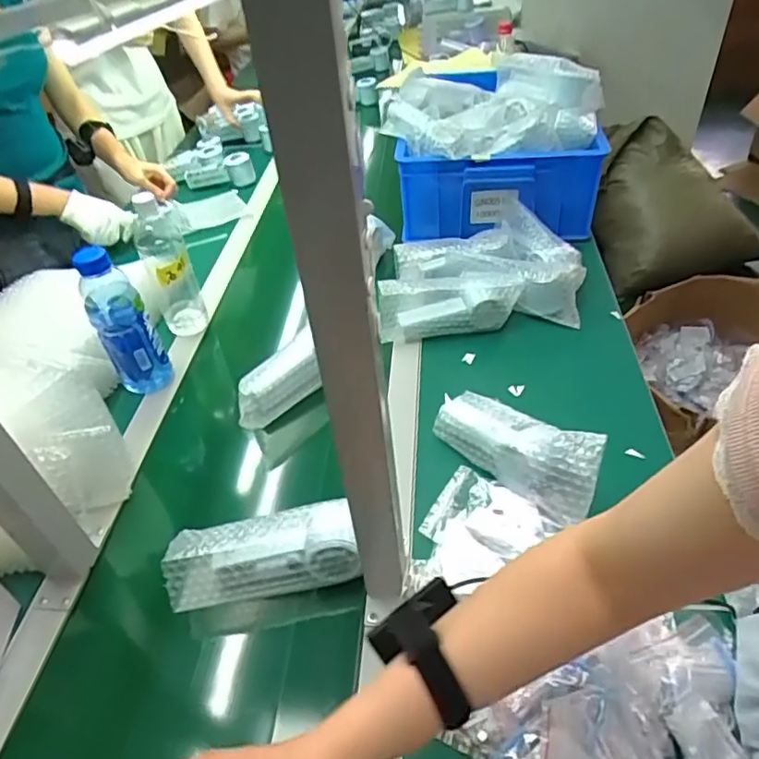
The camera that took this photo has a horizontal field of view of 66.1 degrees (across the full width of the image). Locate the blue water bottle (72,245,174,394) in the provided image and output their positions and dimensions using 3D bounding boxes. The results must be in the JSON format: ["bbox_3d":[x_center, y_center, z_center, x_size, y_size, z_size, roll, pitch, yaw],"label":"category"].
[{"bbox_3d":[-0.345,-0.077,0.788,0.071,0.207,0.064,-27,47,-22],"label":"blue water bottle"}]

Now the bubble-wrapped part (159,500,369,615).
[{"bbox_3d":[-0.114,0.172,0.582,0.180,0.058,0.065,-10,43,-5],"label":"bubble-wrapped part"}]

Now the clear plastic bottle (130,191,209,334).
[{"bbox_3d":[-0.314,-0.165,0.871,0.068,0.215,0.057,-20,44,-15],"label":"clear plastic bottle"}]

